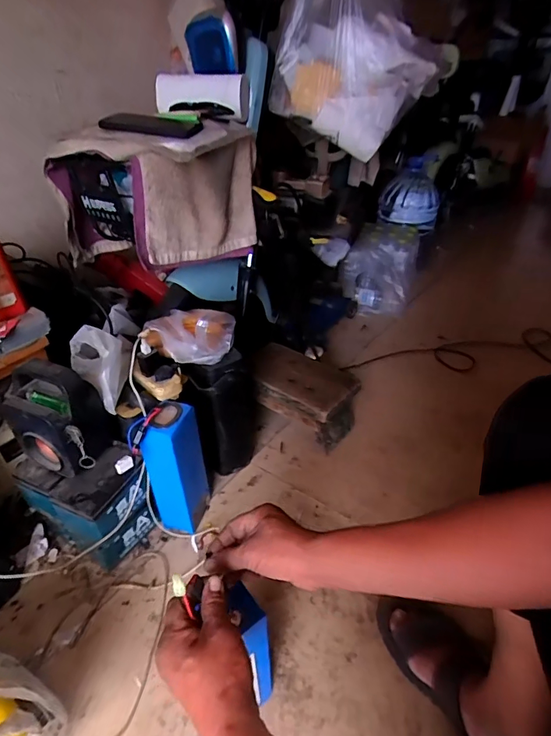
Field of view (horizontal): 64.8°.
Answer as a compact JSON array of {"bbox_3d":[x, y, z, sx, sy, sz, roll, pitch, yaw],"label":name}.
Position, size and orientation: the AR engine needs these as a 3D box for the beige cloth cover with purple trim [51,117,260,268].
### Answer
[{"bbox_3d":[-0.240,-0.354,0.875,0.353,0.234,0.291,26,44,33],"label":"beige cloth cover with purple trim"}]

